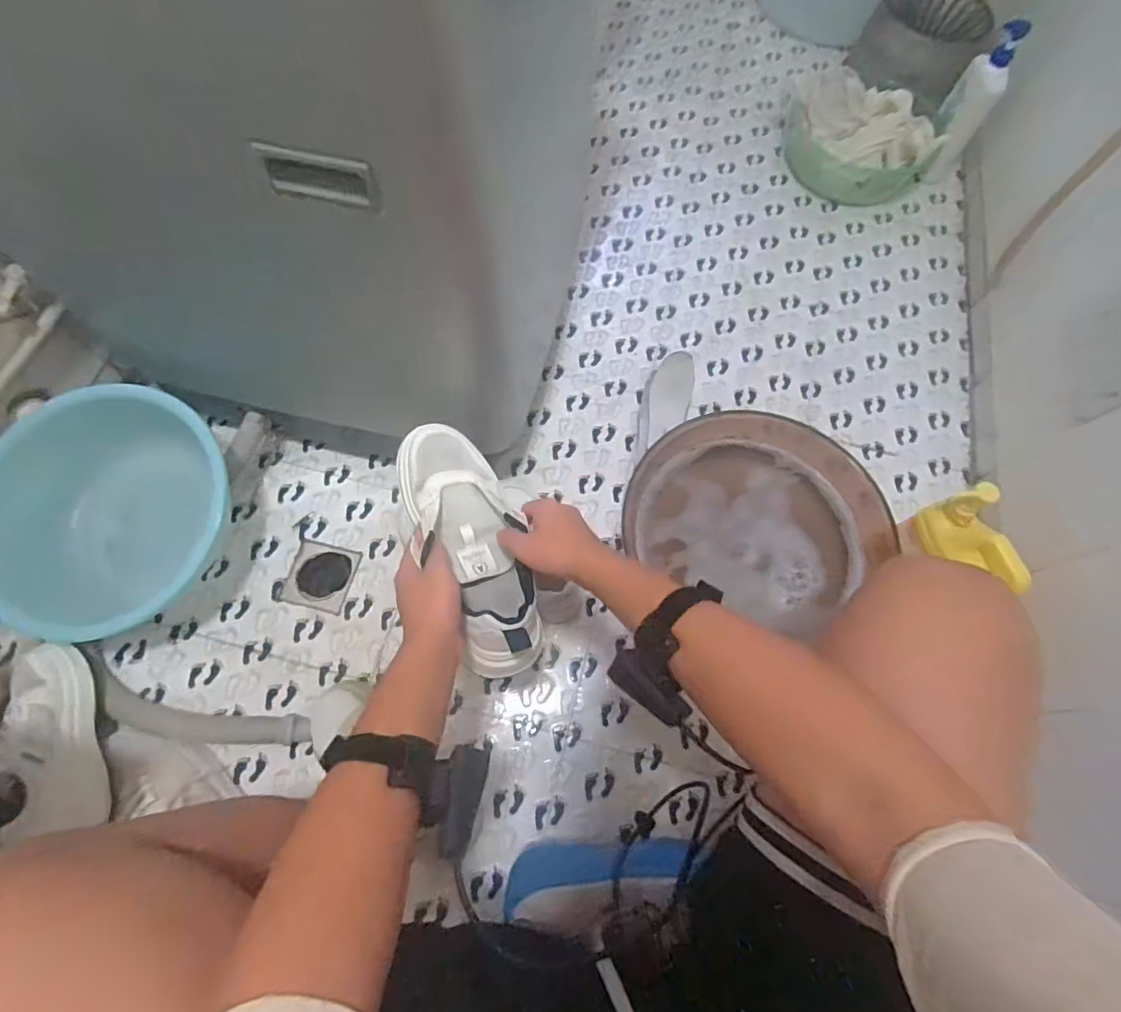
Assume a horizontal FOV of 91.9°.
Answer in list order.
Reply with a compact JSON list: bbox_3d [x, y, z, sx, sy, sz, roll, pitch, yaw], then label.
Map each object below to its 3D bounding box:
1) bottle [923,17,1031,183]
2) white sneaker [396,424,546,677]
[{"bbox_3d":[0.817,-0.797,1.091,0.089,0.253,0.074,35,71,10],"label":"bottle"},{"bbox_3d":[-0.097,0.026,0.574,0.097,0.086,0.284,-21,74,-9],"label":"white sneaker"}]

